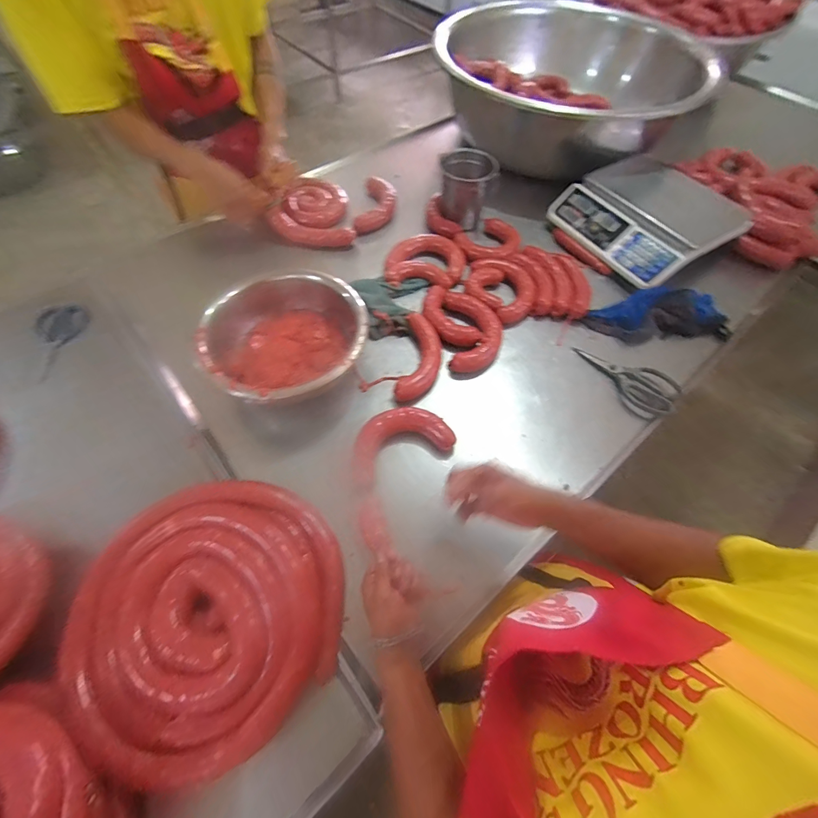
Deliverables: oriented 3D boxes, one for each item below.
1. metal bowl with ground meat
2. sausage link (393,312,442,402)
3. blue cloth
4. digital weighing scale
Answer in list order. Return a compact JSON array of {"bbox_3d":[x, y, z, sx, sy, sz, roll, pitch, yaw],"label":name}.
[{"bbox_3d":[-0.216,-0.119,0.669,0.288,0.121,0.266,1,62,-1],"label":"metal bowl with ground meat"},{"bbox_3d":[0.025,-0.101,0.721,0.081,0.035,0.202,8,62,2],"label":"sausage link"},{"bbox_3d":[0.529,-0.203,0.771,0.293,0.071,0.110,3,62,0],"label":"blue cloth"},{"bbox_3d":[0.580,-0.475,0.886,0.328,0.088,0.343,-30,67,-17],"label":"digital weighing scale"}]

